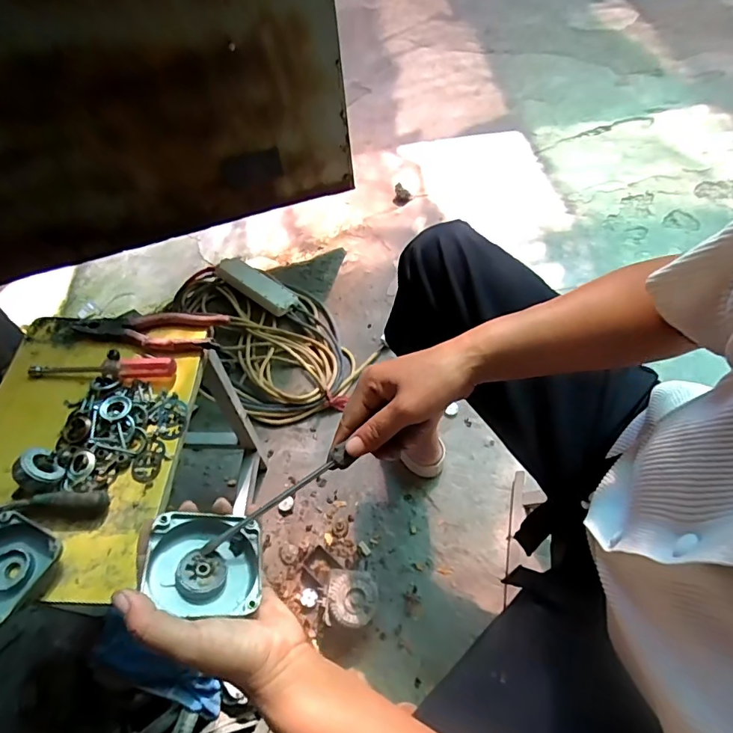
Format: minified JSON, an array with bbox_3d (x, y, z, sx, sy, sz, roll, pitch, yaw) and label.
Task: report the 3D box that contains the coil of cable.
[{"bbox_3d":[-0.256,-0.093,1.125,0.546,0.079,0.323,38,66,26],"label":"coil of cable"}]

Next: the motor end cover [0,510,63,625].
[{"bbox_3d":[-0.334,0.187,0.433,0.081,0.025,0.083,21,61,17],"label":"motor end cover"}]

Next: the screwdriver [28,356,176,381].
[{"bbox_3d":[-0.318,0.002,0.557,0.178,0.020,0.031,-5,57,1],"label":"screwdriver"}]

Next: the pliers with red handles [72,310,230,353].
[{"bbox_3d":[-0.270,-0.043,0.587,0.184,0.018,0.055,-2,57,3],"label":"pliers with red handles"}]

